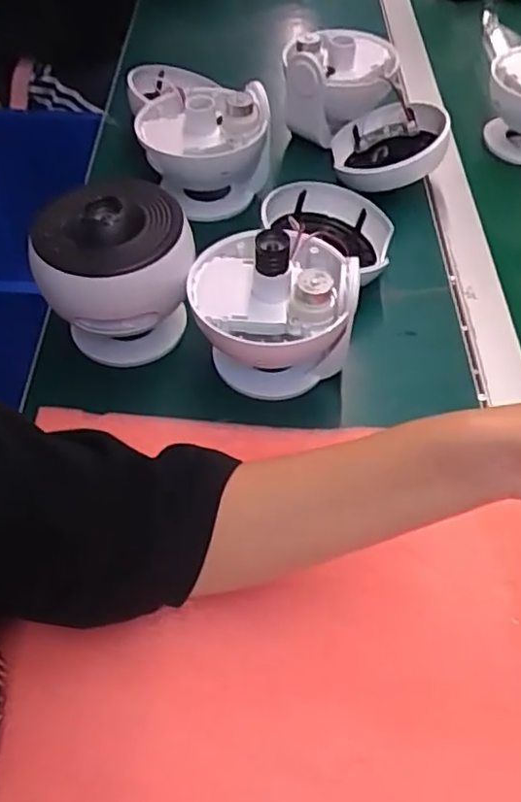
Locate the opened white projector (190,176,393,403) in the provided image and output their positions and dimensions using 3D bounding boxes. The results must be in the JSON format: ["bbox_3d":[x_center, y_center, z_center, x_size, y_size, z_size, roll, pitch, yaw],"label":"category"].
[{"bbox_3d":[0.031,-0.113,0.500,0.119,0.102,0.229,19,54,13],"label":"opened white projector"}]

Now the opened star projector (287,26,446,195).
[{"bbox_3d":[0.105,-0.289,0.648,0.122,0.097,0.187,-17,53,-14],"label":"opened star projector"}]

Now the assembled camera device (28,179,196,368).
[{"bbox_3d":[-0.106,-0.087,0.478,0.105,0.120,0.090,-24,56,-19],"label":"assembled camera device"}]

